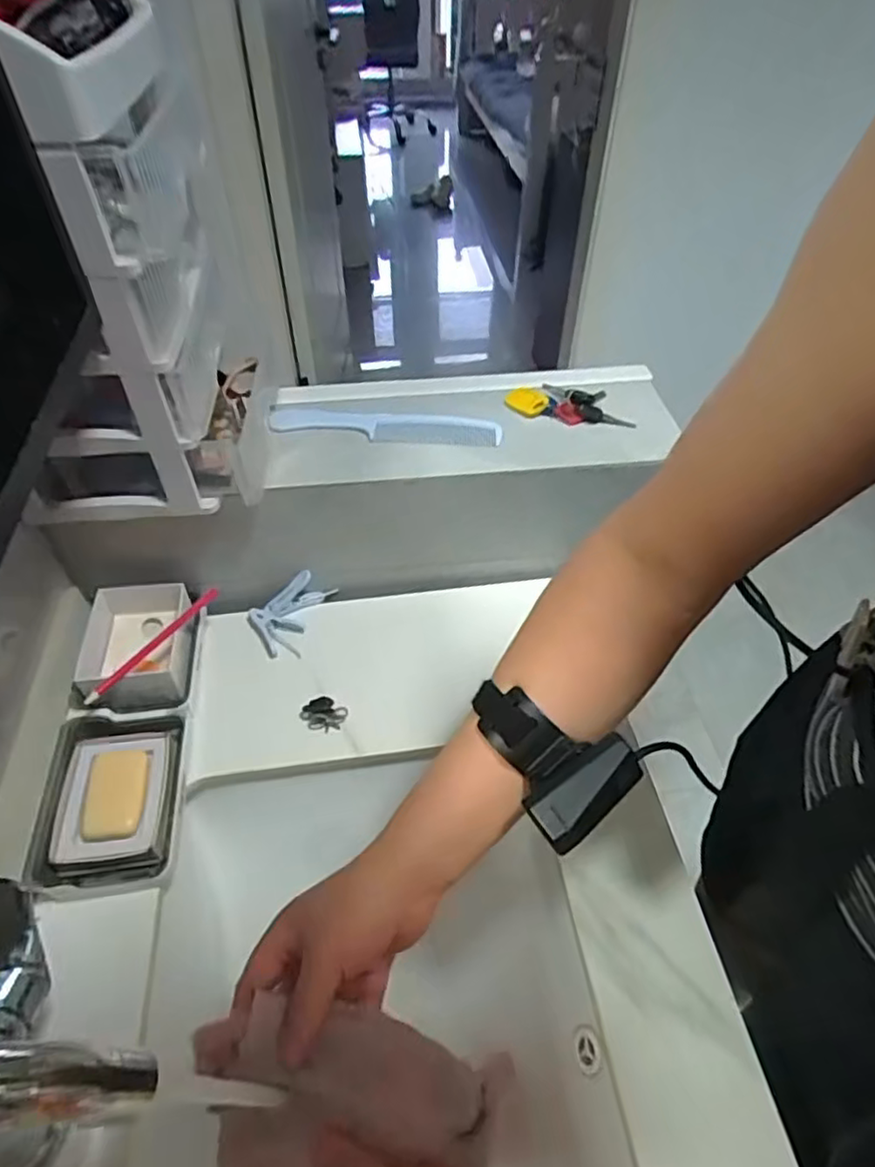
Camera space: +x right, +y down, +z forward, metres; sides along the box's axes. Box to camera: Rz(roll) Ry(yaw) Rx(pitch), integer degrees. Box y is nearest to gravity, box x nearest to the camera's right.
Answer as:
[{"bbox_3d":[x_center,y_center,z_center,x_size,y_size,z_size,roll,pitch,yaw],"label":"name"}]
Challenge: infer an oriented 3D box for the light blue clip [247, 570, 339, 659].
[{"bbox_3d":[-0.139,0.026,0.656,0.089,0.032,0.069,-27,54,-23],"label":"light blue clip"}]

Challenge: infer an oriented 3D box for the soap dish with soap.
[{"bbox_3d":[-0.258,0.166,0.522,0.091,0.029,0.135,-4,48,-5],"label":"soap dish with soap"}]

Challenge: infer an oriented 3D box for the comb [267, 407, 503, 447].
[{"bbox_3d":[-0.050,-0.154,0.640,0.221,0.011,0.043,2,48,1],"label":"comb"}]

